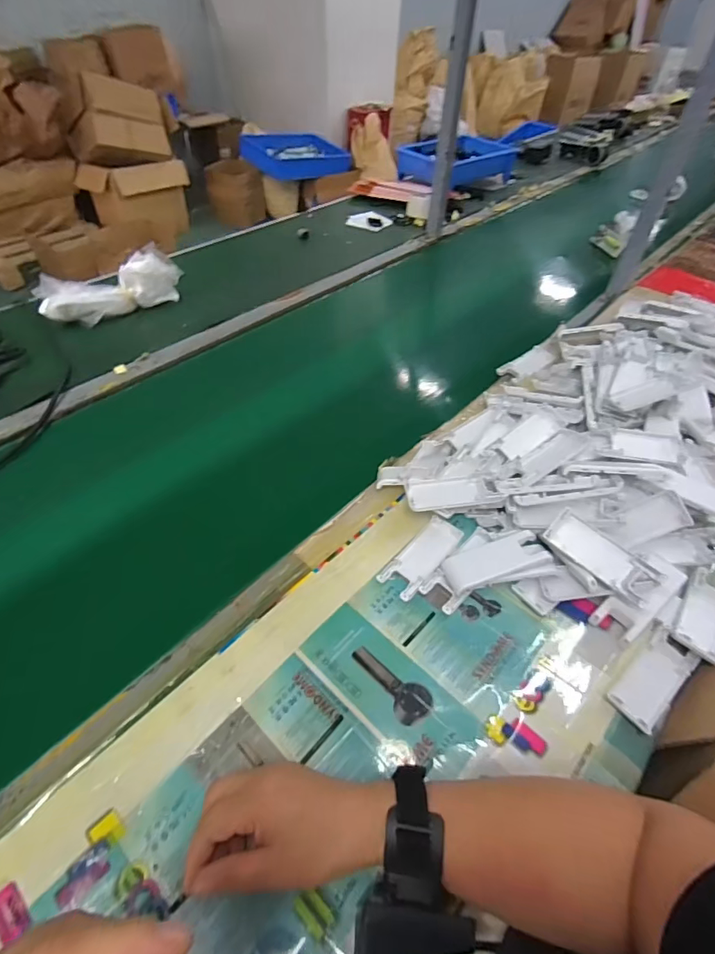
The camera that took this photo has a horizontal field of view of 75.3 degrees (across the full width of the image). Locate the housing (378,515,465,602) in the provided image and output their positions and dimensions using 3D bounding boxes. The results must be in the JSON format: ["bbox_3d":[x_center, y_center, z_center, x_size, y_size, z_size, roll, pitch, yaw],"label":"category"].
[{"bbox_3d":[0.068,0.082,0.486,0.040,0.007,0.105,33,56,26],"label":"housing"}]

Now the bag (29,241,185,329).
[{"bbox_3d":[-0.426,-0.331,0.805,0.233,0.075,0.087,-19,52,-19],"label":"bag"}]

